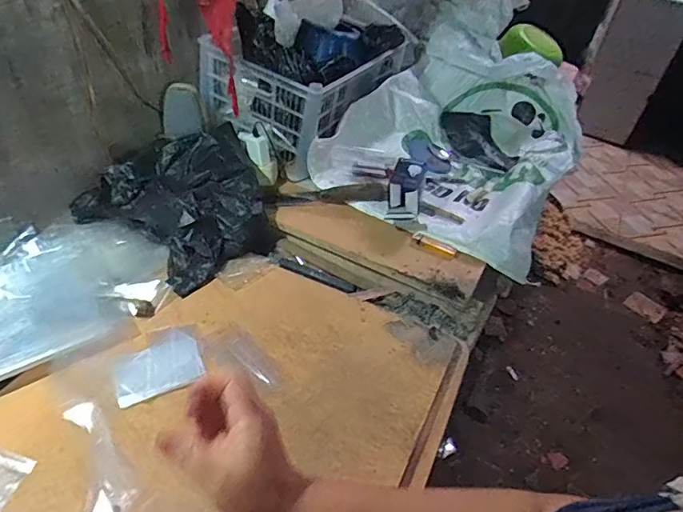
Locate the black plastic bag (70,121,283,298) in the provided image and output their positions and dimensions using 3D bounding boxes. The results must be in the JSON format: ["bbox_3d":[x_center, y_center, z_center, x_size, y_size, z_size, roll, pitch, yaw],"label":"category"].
[{"bbox_3d":[-0.275,-0.099,0.895,0.294,0.142,0.282,26,46,17],"label":"black plastic bag"}]

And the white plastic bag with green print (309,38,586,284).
[{"bbox_3d":[0.276,-0.272,1.089,0.453,0.222,0.612,25,46,17],"label":"white plastic bag with green print"}]

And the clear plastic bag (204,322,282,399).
[{"bbox_3d":[-0.138,0.151,0.711,0.067,0.012,0.132,-25,49,-32],"label":"clear plastic bag"}]

